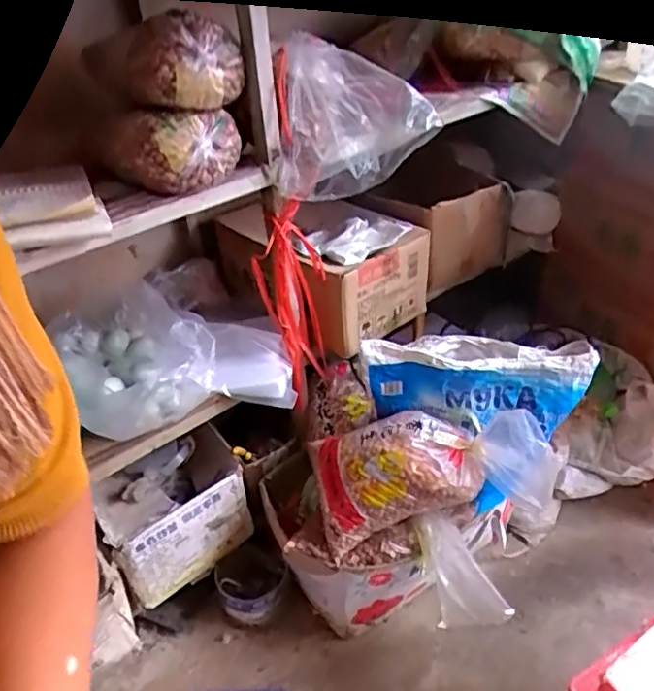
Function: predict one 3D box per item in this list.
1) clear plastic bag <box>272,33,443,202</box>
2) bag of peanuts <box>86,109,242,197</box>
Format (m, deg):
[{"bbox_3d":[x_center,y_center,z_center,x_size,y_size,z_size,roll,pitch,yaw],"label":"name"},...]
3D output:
[{"bbox_3d":[0.030,-0.340,0.892,0.229,0.201,0.125,-9,37,-6],"label":"clear plastic bag"},{"bbox_3d":[-0.229,-0.286,0.829,0.181,0.098,0.127,20,43,29],"label":"bag of peanuts"}]

